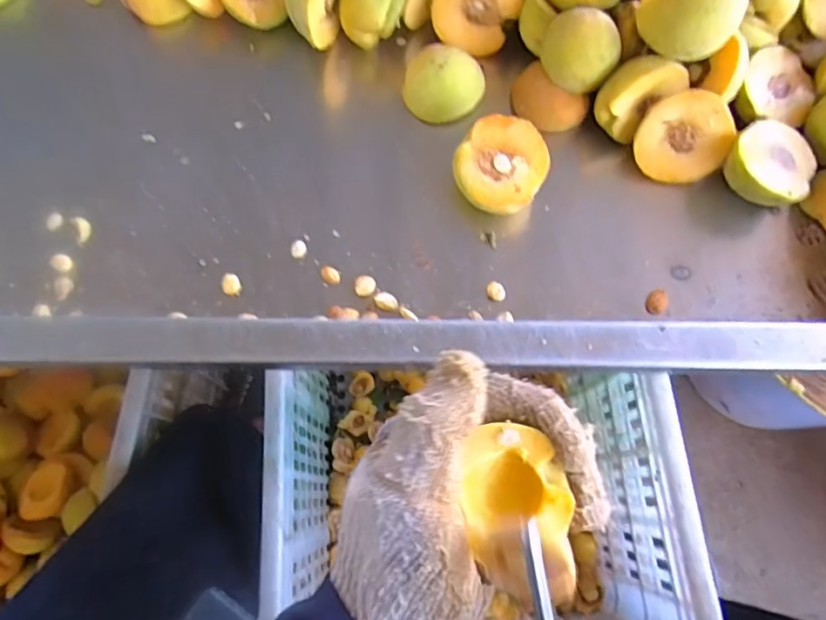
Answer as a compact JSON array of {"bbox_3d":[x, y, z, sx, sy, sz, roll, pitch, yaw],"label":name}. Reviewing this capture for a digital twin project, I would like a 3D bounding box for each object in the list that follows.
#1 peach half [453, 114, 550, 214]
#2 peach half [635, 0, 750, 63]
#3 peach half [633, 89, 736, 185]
[{"bbox_3d":[0.061,-0.099,0.389,0.062,0.025,0.062,-1,85,7],"label":"peach half"},{"bbox_3d":[0.175,-0.182,0.352,0.061,0.058,0.023,12,73,4],"label":"peach half"},{"bbox_3d":[0.189,-0.123,0.391,0.058,0.060,0.025,28,32,-1],"label":"peach half"}]

